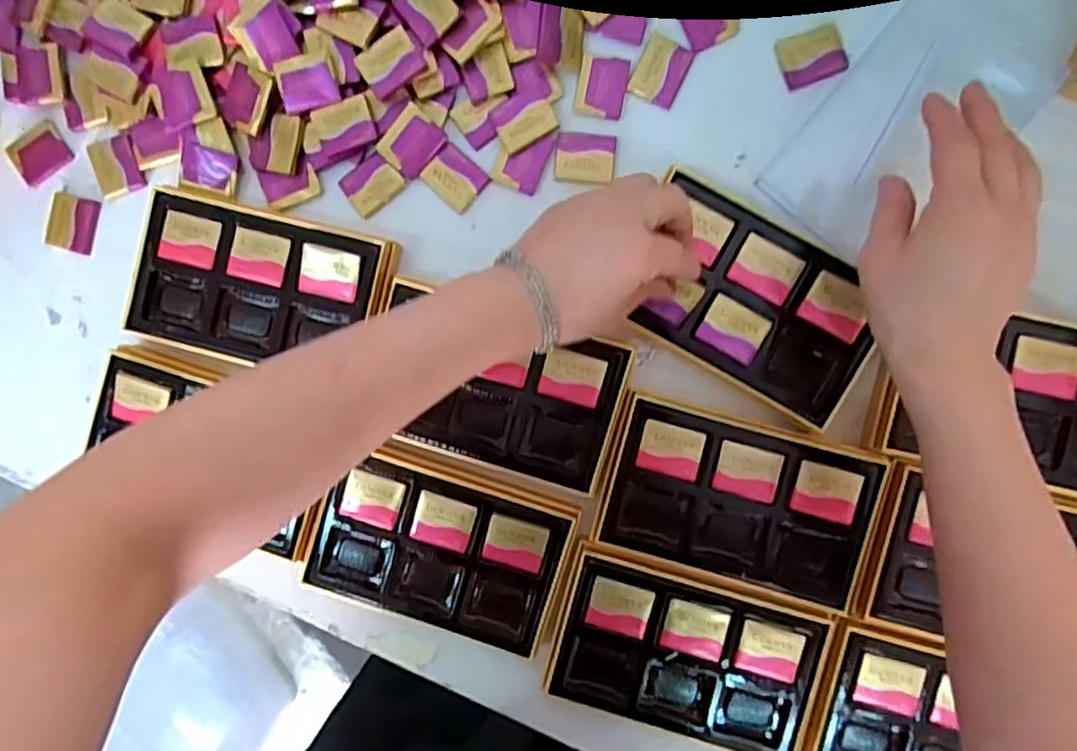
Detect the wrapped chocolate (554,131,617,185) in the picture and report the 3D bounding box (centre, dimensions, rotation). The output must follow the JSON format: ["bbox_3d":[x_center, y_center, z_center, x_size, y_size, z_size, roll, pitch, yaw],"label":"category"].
[{"bbox_3d":[0.031,-0.145,0.451,0.039,0.005,0.033,6,93,5],"label":"wrapped chocolate"}]

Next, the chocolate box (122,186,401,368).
[{"bbox_3d":[-0.187,-0.058,0.462,0.164,0.031,0.103,15,94,4],"label":"chocolate box"}]

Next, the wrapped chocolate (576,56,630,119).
[{"bbox_3d":[0.042,-0.191,0.449,0.032,0.004,0.038,9,94,5],"label":"wrapped chocolate"}]

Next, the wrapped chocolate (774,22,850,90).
[{"bbox_3d":[0.177,-0.207,0.438,0.040,0.004,0.034,-15,91,6],"label":"wrapped chocolate"}]

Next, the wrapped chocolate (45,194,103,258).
[{"bbox_3d":[-0.331,-0.108,0.481,0.031,0.005,0.039,15,94,4],"label":"wrapped chocolate"}]

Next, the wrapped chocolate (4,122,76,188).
[{"bbox_3d":[-0.354,-0.156,0.483,0.042,0.007,0.033,-30,90,6],"label":"wrapped chocolate"}]

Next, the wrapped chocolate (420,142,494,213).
[{"bbox_3d":[-0.057,-0.134,0.461,0.037,0.007,0.034,42,96,2],"label":"wrapped chocolate"}]

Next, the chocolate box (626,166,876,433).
[{"bbox_3d":[0.137,-0.045,0.428,0.148,0.024,0.102,29,95,3],"label":"chocolate box"}]

